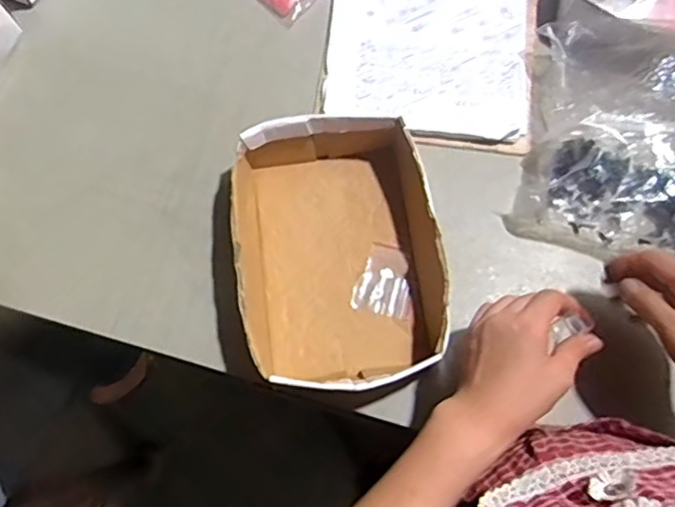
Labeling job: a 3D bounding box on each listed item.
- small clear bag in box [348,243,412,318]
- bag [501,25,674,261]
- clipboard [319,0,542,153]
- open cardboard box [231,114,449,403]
[{"bbox_3d":[0.048,0.026,0.600,0.056,0.009,0.068,12,74,5],"label":"small clear bag in box"},{"bbox_3d":[0.299,-0.114,0.580,0.224,0.099,0.219,13,74,6],"label":"bag"},{"bbox_3d":[0.104,-0.250,0.663,0.224,0.019,0.282,6,74,4],"label":"clipboard"},{"bbox_3d":[-0.001,0.000,0.575,0.184,0.063,0.253,-7,73,0],"label":"open cardboard box"}]

